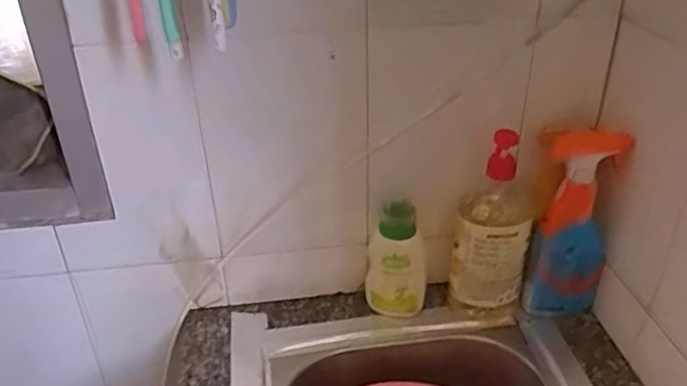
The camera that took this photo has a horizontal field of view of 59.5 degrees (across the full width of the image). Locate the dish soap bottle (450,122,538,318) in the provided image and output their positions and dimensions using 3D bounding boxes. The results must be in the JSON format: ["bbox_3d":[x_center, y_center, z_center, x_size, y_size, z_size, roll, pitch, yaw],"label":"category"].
[{"bbox_3d":[0.192,0.043,0.767,0.091,0.255,0.075,9,33,16],"label":"dish soap bottle"}]

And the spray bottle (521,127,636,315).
[{"bbox_3d":[0.286,0.039,0.751,0.089,0.254,0.063,6,32,10],"label":"spray bottle"}]

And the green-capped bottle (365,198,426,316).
[{"bbox_3d":[0.070,0.090,0.791,0.073,0.165,0.040,-2,31,-2],"label":"green-capped bottle"}]

